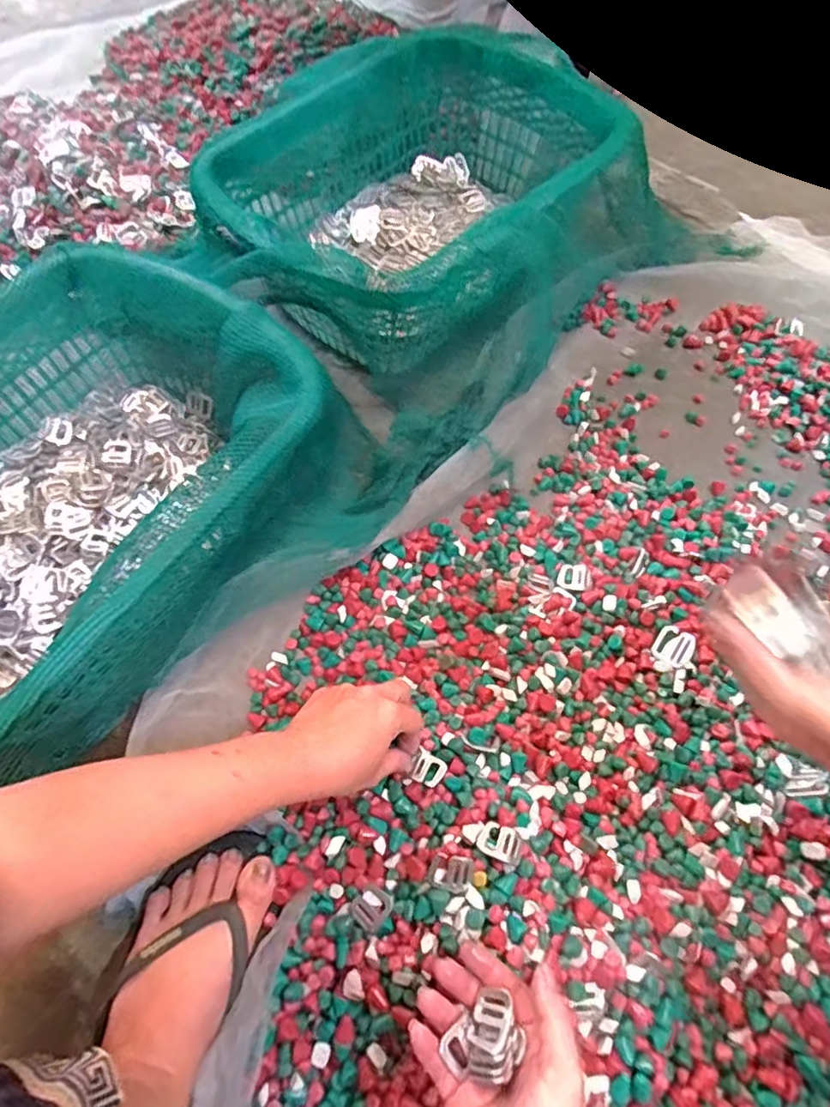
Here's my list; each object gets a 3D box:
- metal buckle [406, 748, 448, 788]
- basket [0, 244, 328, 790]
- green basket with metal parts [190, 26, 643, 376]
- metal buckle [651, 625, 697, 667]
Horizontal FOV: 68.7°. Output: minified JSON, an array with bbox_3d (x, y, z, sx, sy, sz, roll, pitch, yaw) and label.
[{"bbox_3d":[0.011,0.182,0.506,0.025,0.007,0.027,31,68,15],"label":"metal buckle"},{"bbox_3d":[-0.307,-0.055,0.557,0.327,0.160,0.443,32,68,15],"label":"basket"},{"bbox_3d":[0.018,-0.415,0.742,0.468,0.172,0.366,-41,70,-18],"label":"green basket with metal parts"},{"bbox_3d":[0.239,0.085,0.558,0.031,0.008,0.034,31,68,15],"label":"metal buckle"}]

